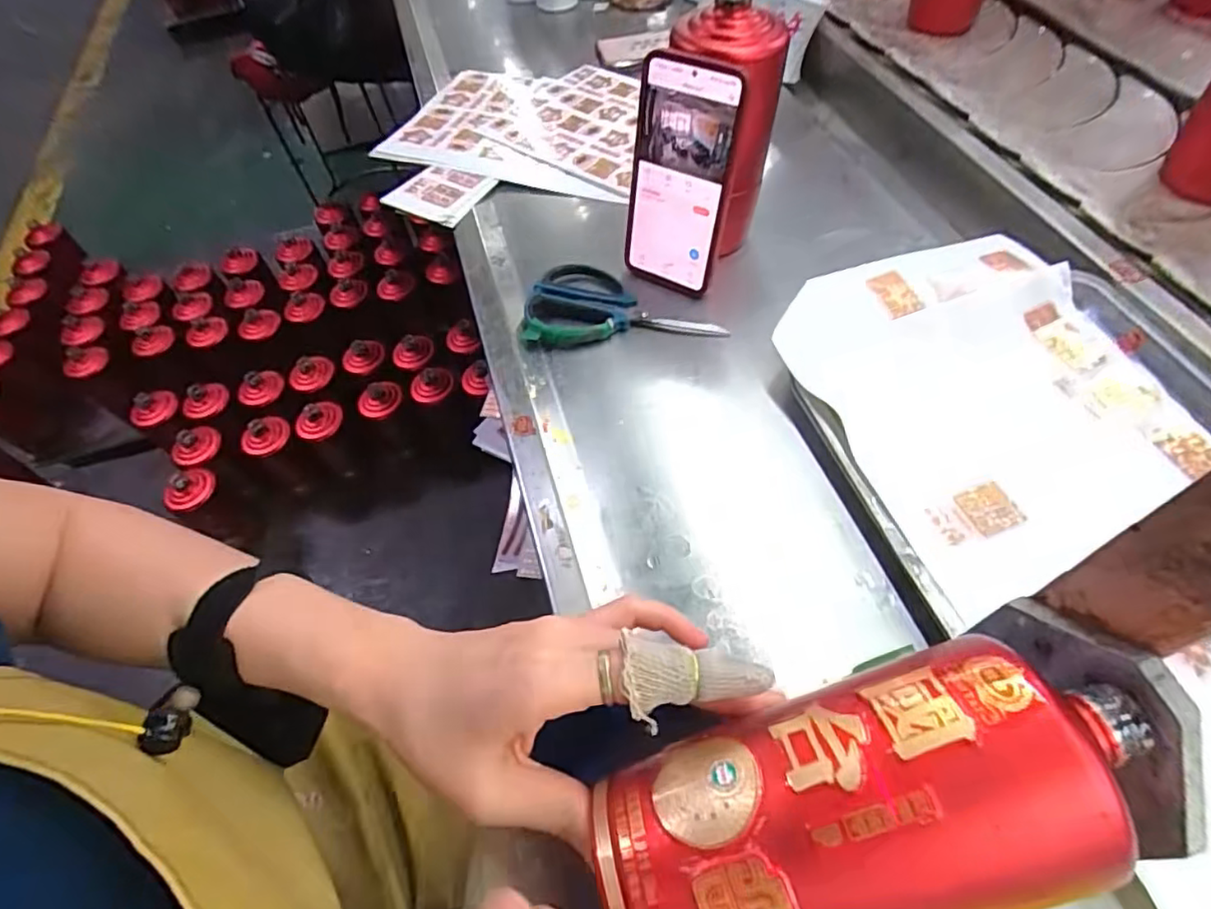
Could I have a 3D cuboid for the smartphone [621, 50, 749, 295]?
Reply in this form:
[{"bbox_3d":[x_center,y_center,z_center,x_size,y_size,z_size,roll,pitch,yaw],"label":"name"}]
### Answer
[{"bbox_3d":[0.054,-0.208,0.475,0.079,0.165,0.013,26,47,21],"label":"smartphone"}]

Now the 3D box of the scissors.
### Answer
[{"bbox_3d":[0.011,-0.127,0.517,0.159,0.020,0.088,-7,56,0],"label":"scissors"}]

